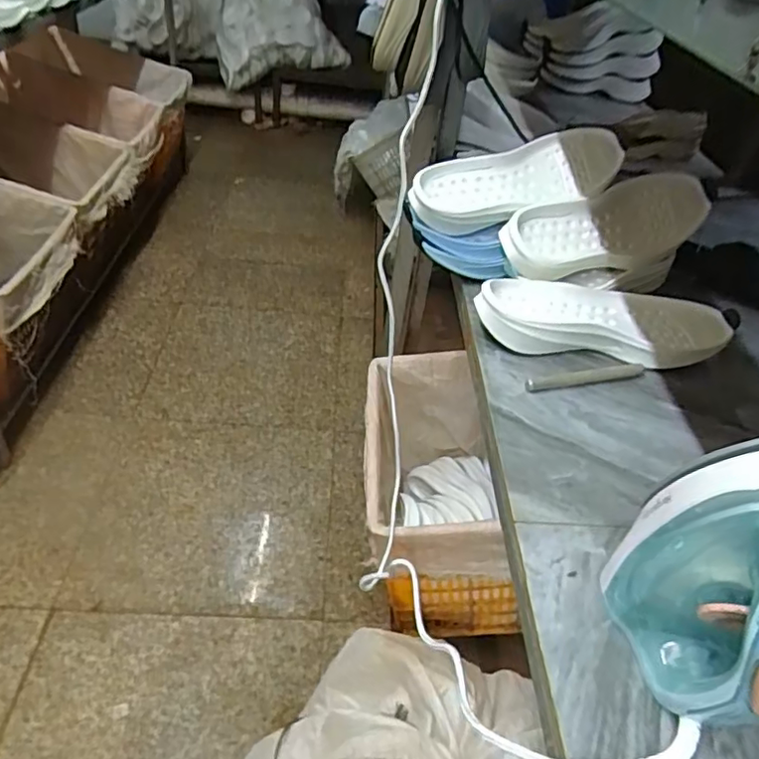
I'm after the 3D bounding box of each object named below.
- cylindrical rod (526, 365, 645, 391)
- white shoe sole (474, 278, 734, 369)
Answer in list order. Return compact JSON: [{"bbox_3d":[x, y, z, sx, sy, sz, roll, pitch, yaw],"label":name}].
[{"bbox_3d":[0.226,-0.002,0.639,0.146,0.007,0.016,-7,43,-14],"label":"cylindrical rod"},{"bbox_3d":[0.251,-0.069,0.686,0.280,0.046,0.114,3,42,-4],"label":"white shoe sole"}]

